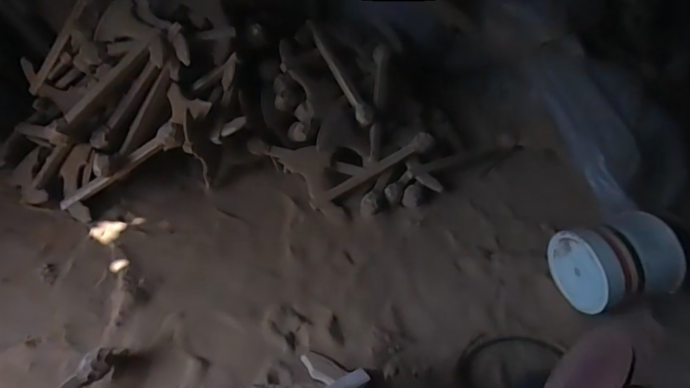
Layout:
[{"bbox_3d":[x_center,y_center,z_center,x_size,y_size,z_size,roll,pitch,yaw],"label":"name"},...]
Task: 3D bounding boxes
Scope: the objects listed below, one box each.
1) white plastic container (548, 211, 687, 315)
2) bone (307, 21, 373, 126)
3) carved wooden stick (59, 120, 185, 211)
[{"bbox_3d":[0.586,0.147,0.967,0.193,0.169,0.179,-9,44,-4],"label":"white plastic container"},{"bbox_3d":[-0.013,-0.339,1.287,0.039,0.047,0.330,-24,75,-19],"label":"bone"},{"bbox_3d":[-0.577,-0.073,1.163,0.397,0.056,0.061,-30,43,11],"label":"carved wooden stick"}]

